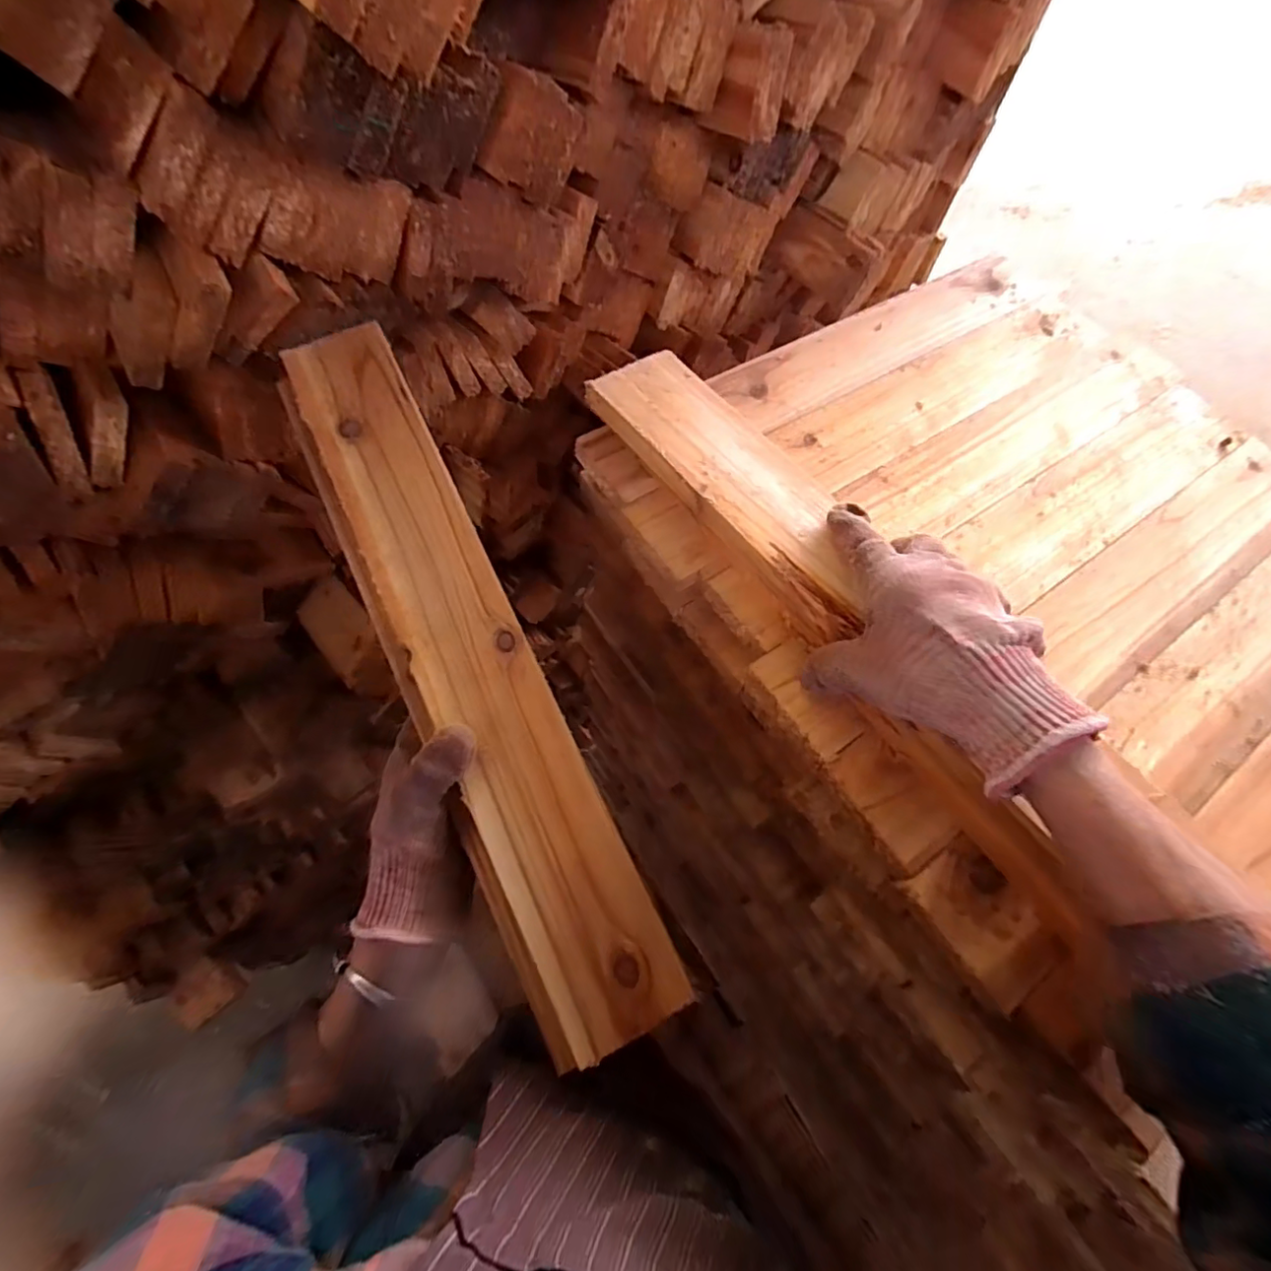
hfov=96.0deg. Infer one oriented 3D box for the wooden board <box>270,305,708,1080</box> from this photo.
[{"bbox_3d":[-0.114,0.010,0.365,0.081,0.025,0.478,-24,78,-15],"label":"wooden board"}]

